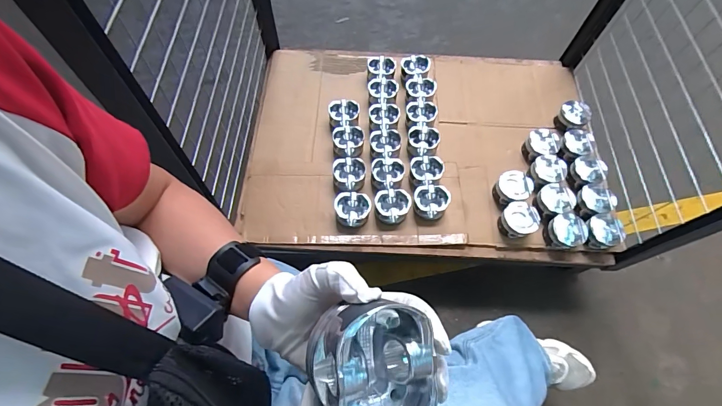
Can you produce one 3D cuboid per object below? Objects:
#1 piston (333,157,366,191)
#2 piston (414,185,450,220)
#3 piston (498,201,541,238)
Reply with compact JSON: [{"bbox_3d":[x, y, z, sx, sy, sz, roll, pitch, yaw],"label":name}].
[{"bbox_3d":[-0.031,-0.071,0.978,0.082,0.048,0.094,0,64,-2],"label":"piston"},{"bbox_3d":[0.178,0.000,0.951,0.087,0.050,0.084,1,64,-1],"label":"piston"},{"bbox_3d":[0.401,0.046,0.944,0.087,0.054,0.085,1,64,-1],"label":"piston"}]

